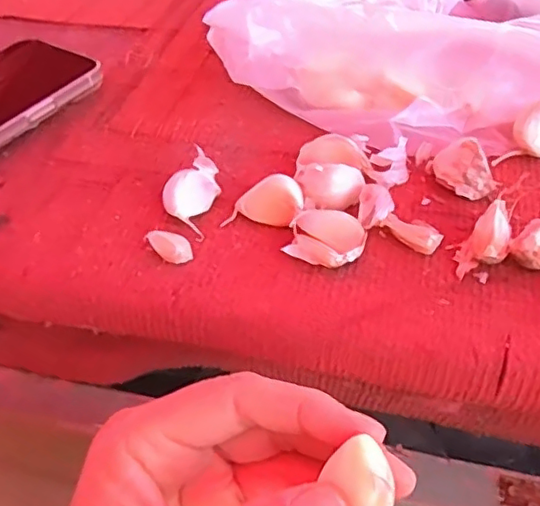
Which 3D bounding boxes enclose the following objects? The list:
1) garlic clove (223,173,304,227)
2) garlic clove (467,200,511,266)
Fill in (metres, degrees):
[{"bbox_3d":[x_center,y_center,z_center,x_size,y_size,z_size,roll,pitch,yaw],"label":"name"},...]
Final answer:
[{"bbox_3d":[-0.002,-0.023,0.279,0.035,0.021,0.018,9,41,11],"label":"garlic clove"},{"bbox_3d":[0.095,-0.007,0.256,0.015,0.017,0.028,9,41,11],"label":"garlic clove"}]

